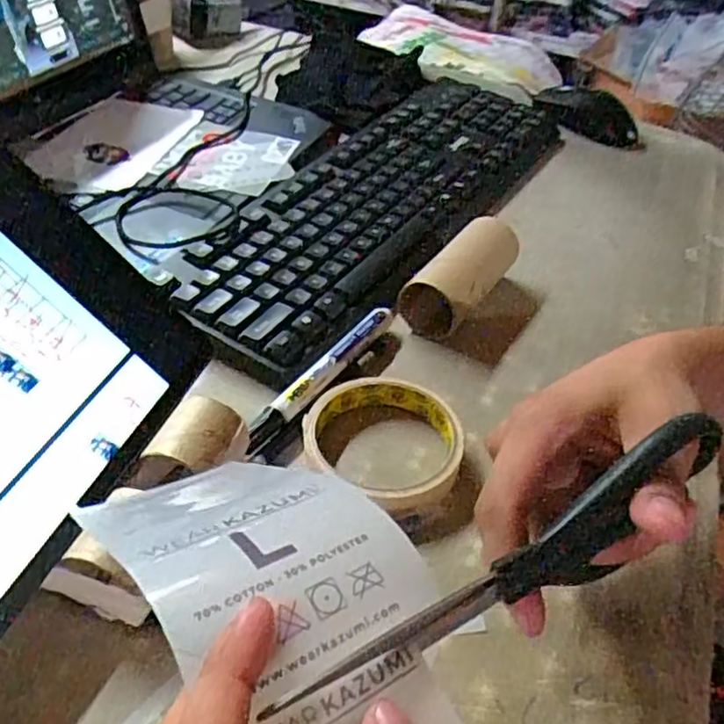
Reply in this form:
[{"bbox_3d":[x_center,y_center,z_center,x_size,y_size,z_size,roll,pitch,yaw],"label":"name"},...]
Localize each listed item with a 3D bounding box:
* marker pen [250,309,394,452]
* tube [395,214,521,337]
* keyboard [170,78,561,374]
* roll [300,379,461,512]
[{"bbox_3d":[-0.022,0.008,0.408,0.015,0.017,0.138,27,47,23],"label":"marker pen"},{"bbox_3d":[0.071,-0.059,0.468,0.049,0.043,0.107,25,46,21],"label":"tube"},{"bbox_3d":[0.025,-0.137,0.560,0.143,0.041,0.440,25,46,21],"label":"keyboard"},{"bbox_3d":[0.013,0.042,0.371,0.085,0.022,0.078,3,42,-2],"label":"roll"}]

